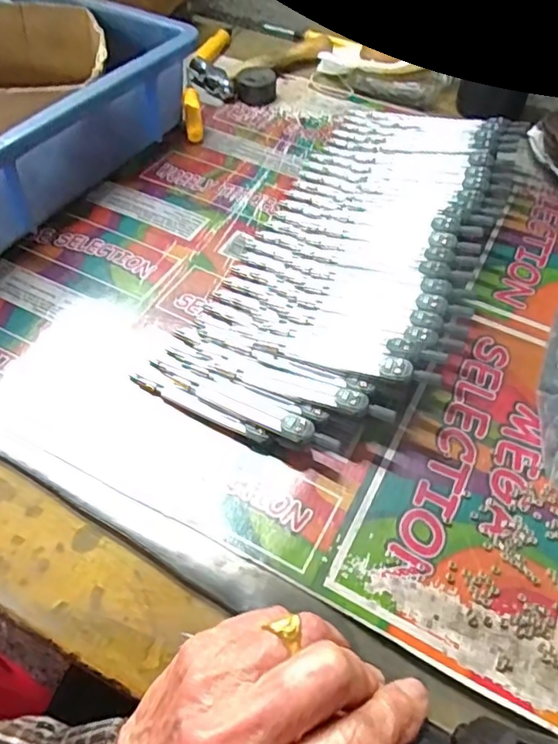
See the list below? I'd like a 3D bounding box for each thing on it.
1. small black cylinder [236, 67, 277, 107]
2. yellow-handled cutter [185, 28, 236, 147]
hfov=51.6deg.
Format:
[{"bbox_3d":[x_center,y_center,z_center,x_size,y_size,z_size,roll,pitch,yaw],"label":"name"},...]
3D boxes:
[{"bbox_3d":[-0.021,-0.281,0.566,0.037,0.022,0.040,1,52,-1],"label":"small black cylinder"},{"bbox_3d":[-0.067,-0.284,0.563,0.043,0.019,0.190,0,52,-2],"label":"yellow-handled cutter"}]

